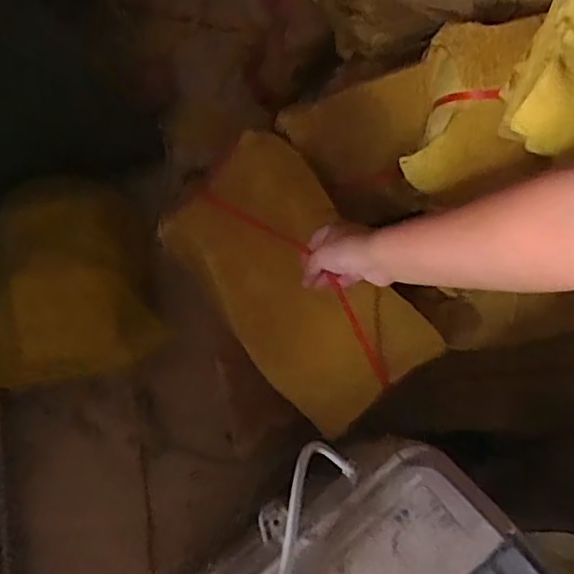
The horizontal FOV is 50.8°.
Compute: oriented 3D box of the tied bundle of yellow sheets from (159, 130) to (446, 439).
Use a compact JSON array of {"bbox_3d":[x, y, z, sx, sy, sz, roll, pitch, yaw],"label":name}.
[{"bbox_3d":[0.013,-0.016,0.758,0.203,0.087,0.354,-37,78,-8],"label":"tied bundle of yellow sheets"}]

